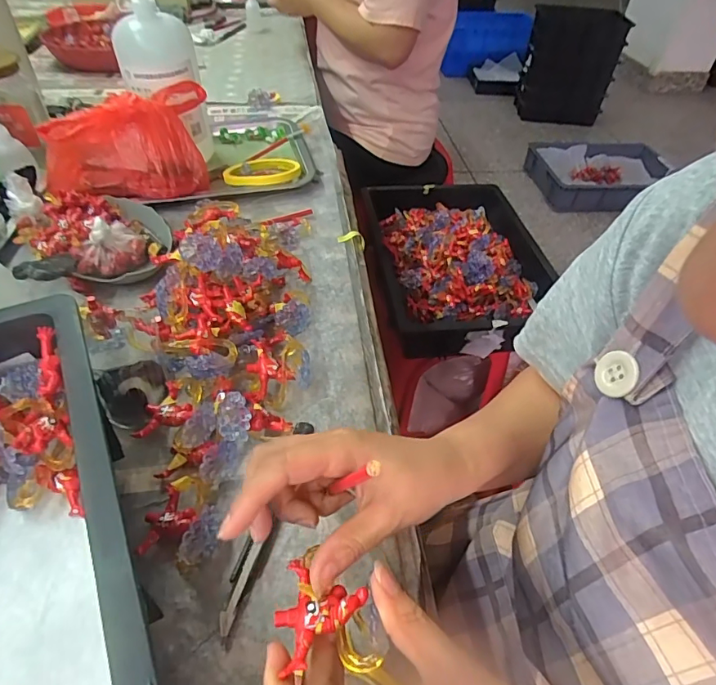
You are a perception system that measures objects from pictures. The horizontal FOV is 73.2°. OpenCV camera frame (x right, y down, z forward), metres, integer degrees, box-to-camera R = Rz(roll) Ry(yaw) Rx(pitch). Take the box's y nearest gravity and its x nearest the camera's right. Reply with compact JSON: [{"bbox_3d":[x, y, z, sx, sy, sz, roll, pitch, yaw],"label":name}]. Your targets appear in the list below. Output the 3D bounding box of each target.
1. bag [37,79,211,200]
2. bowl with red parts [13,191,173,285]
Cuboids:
[{"bbox_3d":[-0.274,-0.232,0.577,0.192,0.111,0.097,-11,49,-15],"label":"bag"},{"bbox_3d":[-0.281,-0.115,0.513,0.140,0.050,0.161,-26,54,-26],"label":"bowl with red parts"}]

